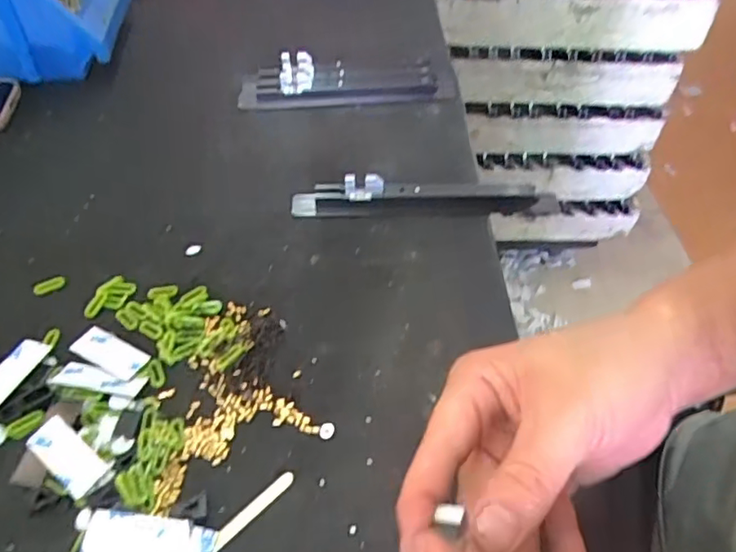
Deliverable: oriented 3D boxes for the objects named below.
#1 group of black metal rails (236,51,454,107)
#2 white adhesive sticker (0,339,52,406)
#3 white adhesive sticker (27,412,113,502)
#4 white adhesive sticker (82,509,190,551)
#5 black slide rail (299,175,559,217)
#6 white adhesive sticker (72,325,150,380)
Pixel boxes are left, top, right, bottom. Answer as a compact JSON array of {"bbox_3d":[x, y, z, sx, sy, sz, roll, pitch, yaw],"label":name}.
[{"bbox_3d":[-0.021,-0.194,0.572,0.203,0.031,0.056,-5,48,-7],"label":"group of black metal rails"},{"bbox_3d":[-0.212,0.058,0.347,0.017,0.006,0.052,15,49,11],"label":"white adhesive sticker"},{"bbox_3d":[-0.162,0.097,0.314,0.049,0.004,0.022,30,65,22],"label":"white adhesive sticker"},{"bbox_3d":[-0.113,0.131,0.286,0.050,0.005,0.033,-4,48,-6],"label":"white adhesive sticker"},{"bbox_3d":[0.045,-0.060,0.452,0.202,0.028,0.020,1,47,-2],"label":"black slide rail"},{"bbox_3d":[-0.159,0.047,0.360,0.049,0.004,0.020,21,55,20],"label":"white adhesive sticker"}]

